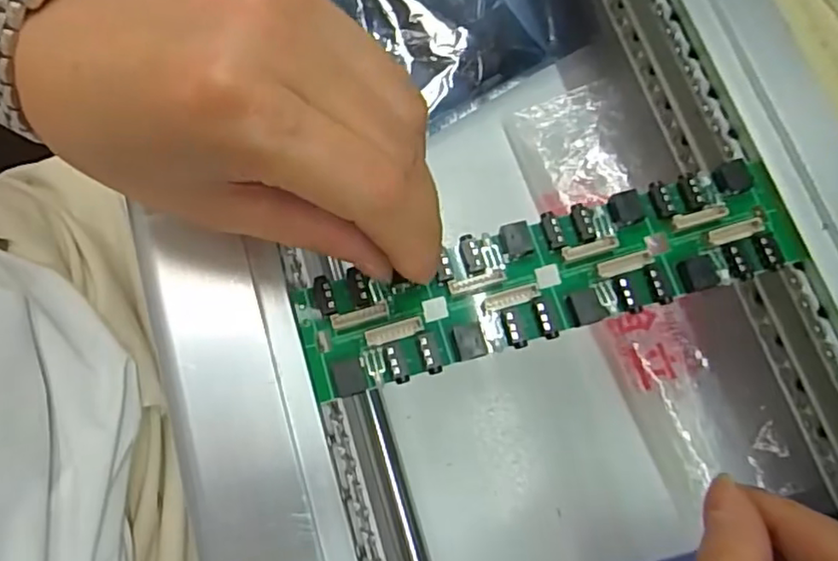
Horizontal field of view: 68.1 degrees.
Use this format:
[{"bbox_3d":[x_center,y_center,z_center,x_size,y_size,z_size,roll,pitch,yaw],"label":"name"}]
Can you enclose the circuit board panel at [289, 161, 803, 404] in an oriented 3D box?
[{"bbox_3d":[0.048,-0.002,0.227,0.184,0.009,0.044,-17,75,-5],"label":"circuit board panel"}]

